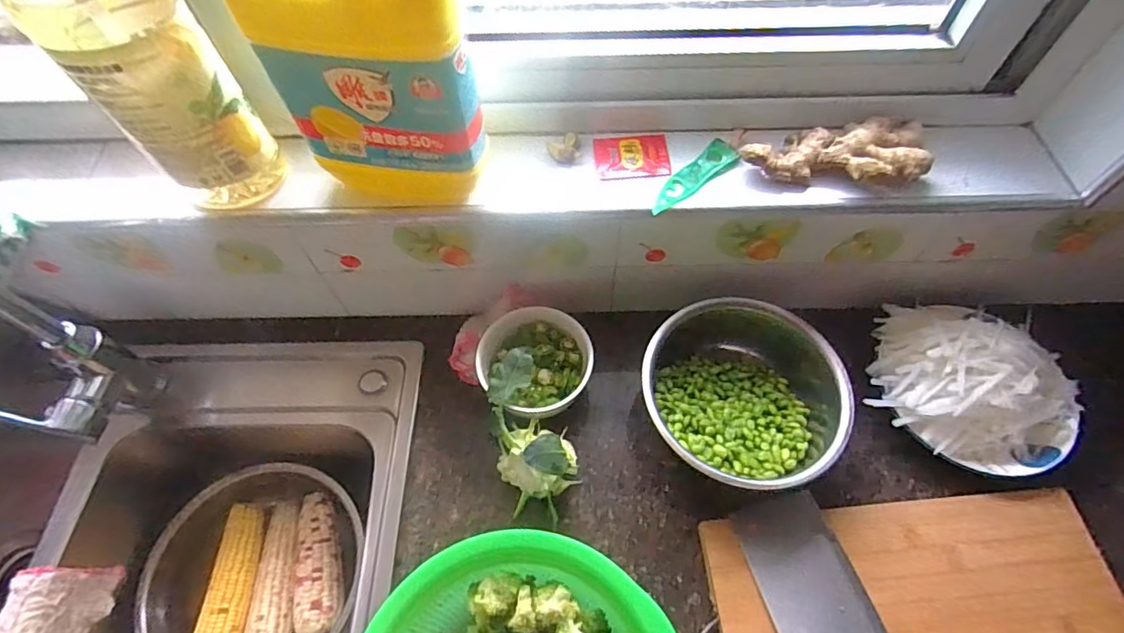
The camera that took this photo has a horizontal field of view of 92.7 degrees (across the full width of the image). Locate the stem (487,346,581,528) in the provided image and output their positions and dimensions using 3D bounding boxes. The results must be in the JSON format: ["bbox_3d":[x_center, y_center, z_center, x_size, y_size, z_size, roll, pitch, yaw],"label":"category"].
[{"bbox_3d":[-0.034,0.108,0.491,0.063,0.102,0.134,-21,61,-10],"label":"stem"}]

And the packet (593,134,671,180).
[{"bbox_3d":[0.066,-0.150,0.498,0.067,0.004,0.050,-4,60,0],"label":"packet"}]

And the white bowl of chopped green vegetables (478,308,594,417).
[{"bbox_3d":[-0.026,0.052,0.535,0.108,0.068,0.105,-1,60,2],"label":"white bowl of chopped green vegetables"}]

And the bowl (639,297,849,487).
[{"bbox_3d":[0.169,0.077,0.514,0.180,0.066,0.171,-1,60,2],"label":"bowl"}]

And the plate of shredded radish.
[{"bbox_3d":[0.397,0.059,0.515,0.179,0.063,0.153,15,62,11],"label":"plate of shredded radish"}]

